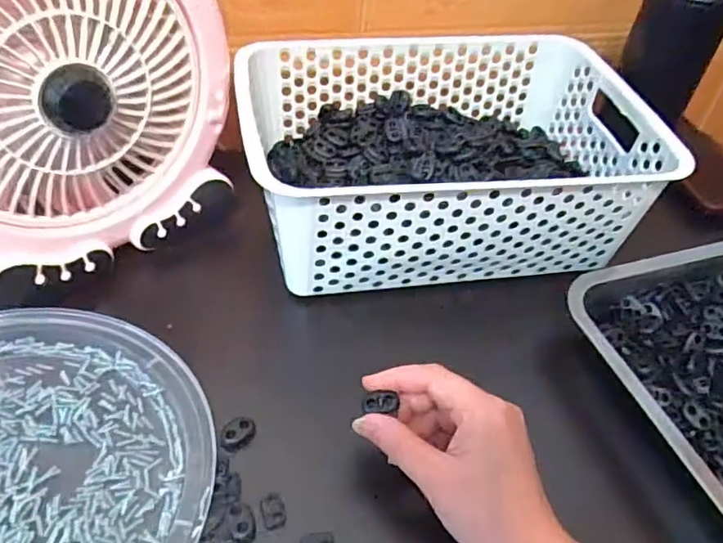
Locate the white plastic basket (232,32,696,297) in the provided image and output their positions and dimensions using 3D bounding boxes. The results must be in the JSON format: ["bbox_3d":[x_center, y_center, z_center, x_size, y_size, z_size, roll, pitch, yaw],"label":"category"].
[{"bbox_3d":[0.067,-0.102,0.493,0.308,0.094,0.217,-5,46,-11],"label":"white plastic basket"}]

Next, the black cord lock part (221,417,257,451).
[{"bbox_3d":[-0.076,0.100,0.364,0.022,0.013,0.013,-20,51,-23],"label":"black cord lock part"}]

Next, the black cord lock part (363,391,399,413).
[{"bbox_3d":[0.010,0.076,0.341,0.019,0.005,0.011,-3,46,-9],"label":"black cord lock part"}]

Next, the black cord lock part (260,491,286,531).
[{"bbox_3d":[-0.050,0.134,0.332,0.013,0.004,0.019,-12,48,-17],"label":"black cord lock part"}]

